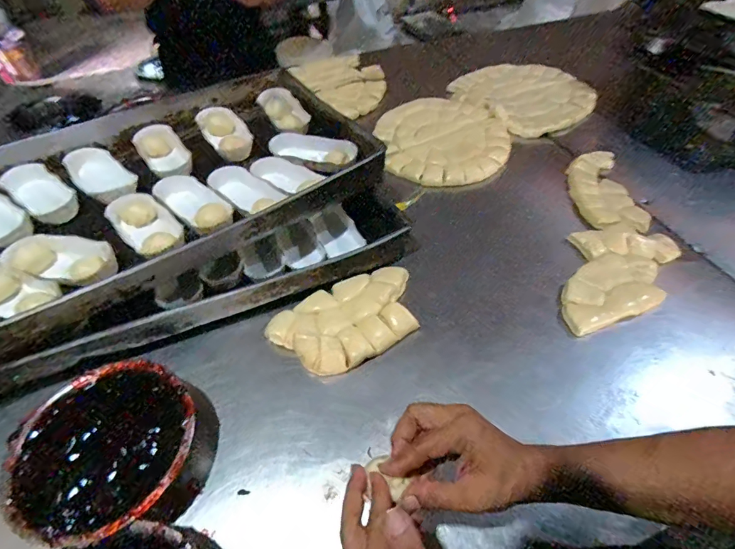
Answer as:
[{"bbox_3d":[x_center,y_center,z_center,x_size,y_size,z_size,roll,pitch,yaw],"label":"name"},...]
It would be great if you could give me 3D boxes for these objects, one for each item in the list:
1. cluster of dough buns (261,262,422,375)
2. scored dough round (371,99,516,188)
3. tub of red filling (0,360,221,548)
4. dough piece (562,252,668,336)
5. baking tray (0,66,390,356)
[{"bbox_3d":[-0.021,0.059,0.592,0.225,0.032,0.140,-31,57,-21],"label":"cluster of dough buns"},{"bbox_3d":[0.165,-0.304,0.894,0.279,0.016,0.313,-10,52,-6],"label":"scored dough round"},{"bbox_3d":[-0.279,0.198,0.462,0.189,0.077,0.176,-1,52,1],"label":"tub of red filling"},{"bbox_3d":[0.368,0.021,0.623,0.188,0.012,0.106,-18,53,-12],"label":"dough piece"},{"bbox_3d":[-0.421,-0.128,0.649,0.805,0.086,0.440,-30,58,-22],"label":"baking tray"}]

